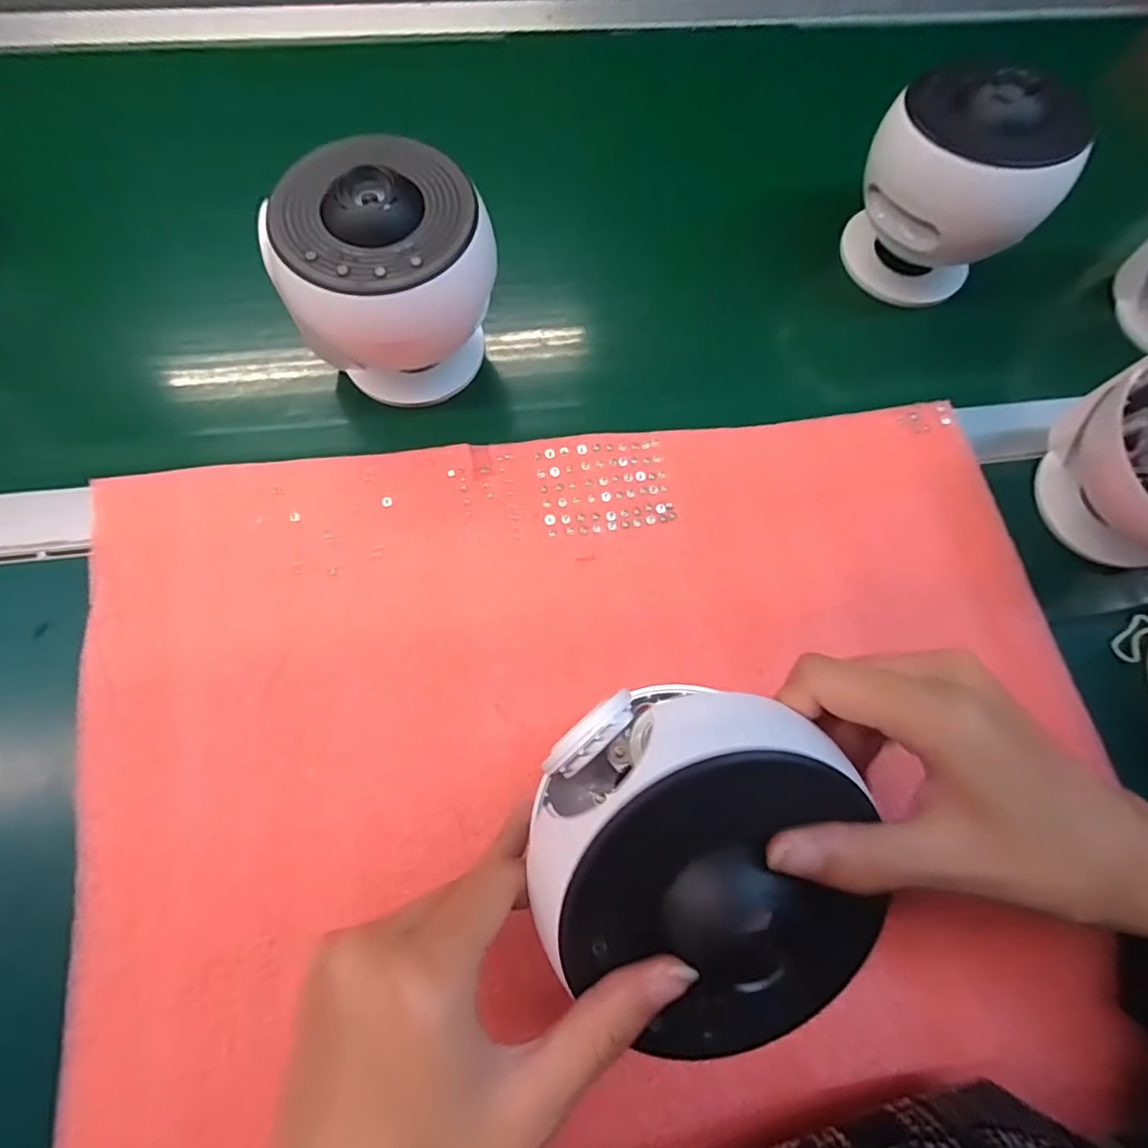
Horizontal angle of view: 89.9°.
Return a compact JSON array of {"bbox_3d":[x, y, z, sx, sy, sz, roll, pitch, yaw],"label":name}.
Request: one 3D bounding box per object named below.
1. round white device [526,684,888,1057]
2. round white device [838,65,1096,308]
[{"bbox_3d":[0.042,0.089,0.205,0.109,0.080,0.109,-1,100,-8],"label":"round white device"},{"bbox_3d":[0.241,-0.246,0.378,0.107,0.115,0.086,24,73,5],"label":"round white device"}]

